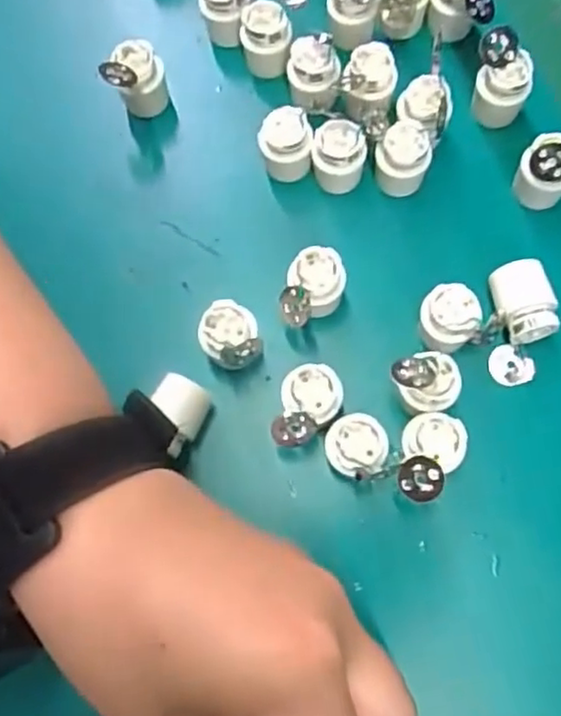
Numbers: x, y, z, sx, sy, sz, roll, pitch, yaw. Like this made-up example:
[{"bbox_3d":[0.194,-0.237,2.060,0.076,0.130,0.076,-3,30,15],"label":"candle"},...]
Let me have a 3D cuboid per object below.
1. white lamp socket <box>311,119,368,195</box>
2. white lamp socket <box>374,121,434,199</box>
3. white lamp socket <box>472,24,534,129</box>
[{"bbox_3d":[0.023,-0.079,0.274,0.021,0.030,0.018,6,72,4],"label":"white lamp socket"},{"bbox_3d":[0.048,-0.078,0.274,0.021,0.030,0.017,6,72,3],"label":"white lamp socket"},{"bbox_3d":[0.089,-0.113,0.276,0.023,0.036,0.020,16,73,6],"label":"white lamp socket"}]

